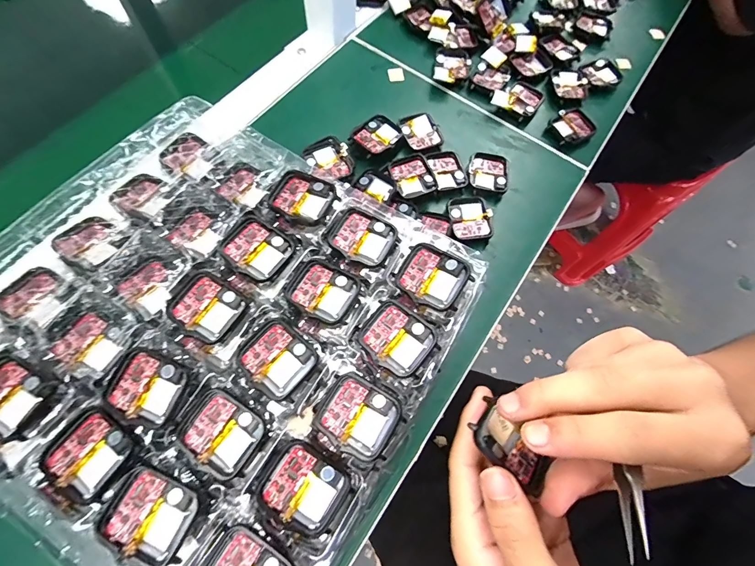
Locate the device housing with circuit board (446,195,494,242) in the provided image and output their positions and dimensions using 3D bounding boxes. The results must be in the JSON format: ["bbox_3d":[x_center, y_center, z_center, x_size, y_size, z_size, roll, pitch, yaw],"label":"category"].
[{"bbox_3d":[0.082,-0.057,0.310,0.036,0.017,0.043,-8,69,-6],"label":"device housing with circuit board"}]

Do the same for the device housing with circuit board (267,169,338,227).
[{"bbox_3d":[-0.054,-0.061,0.244,0.041,0.005,0.037,23,69,6],"label":"device housing with circuit board"}]

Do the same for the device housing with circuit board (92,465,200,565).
[{"bbox_3d":[-0.117,0.119,0.175,0.044,0.009,0.037,22,69,5],"label":"device housing with circuit board"}]

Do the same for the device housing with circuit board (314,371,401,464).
[{"bbox_3d":[-0.011,0.077,0.200,0.044,0.014,0.037,32,70,9],"label":"device housing with circuit board"}]

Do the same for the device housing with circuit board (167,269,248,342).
[{"bbox_3d":[-0.110,0.016,0.223,0.041,0.014,0.036,35,71,10],"label":"device housing with circuit board"}]

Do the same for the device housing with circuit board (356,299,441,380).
[{"bbox_3d":[0.012,0.034,0.213,0.044,0.008,0.037,37,71,11],"label":"device housing with circuit board"}]

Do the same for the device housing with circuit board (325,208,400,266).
[{"bbox_3d":[-0.011,-0.033,0.242,0.043,0.007,0.035,30,70,8],"label":"device housing with circuit board"}]

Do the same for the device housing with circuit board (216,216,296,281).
[{"bbox_3d":[-0.083,-0.024,0.233,0.042,0.008,0.037,31,70,8],"label":"device housing with circuit board"}]

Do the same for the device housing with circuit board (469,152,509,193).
[{"bbox_3d":[0.107,-0.103,0.327,0.041,0.012,0.041,6,69,-1],"label":"device housing with circuit board"}]

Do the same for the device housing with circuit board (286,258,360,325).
[{"bbox_3d":[-0.036,0.004,0.226,0.043,0.005,0.037,35,71,10],"label":"device housing with circuit board"}]

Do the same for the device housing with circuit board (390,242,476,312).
[{"bbox_3d":[0.036,-0.004,0.227,0.045,0.006,0.037,31,85,17],"label":"device housing with circuit board"}]

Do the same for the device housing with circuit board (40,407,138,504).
[{"bbox_3d":[-0.156,0.092,0.186,0.043,0.006,0.036,33,71,9],"label":"device housing with circuit board"}]

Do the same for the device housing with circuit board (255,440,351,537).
[{"bbox_3d":[-0.039,0.111,0.184,0.042,0.008,0.037,33,71,9],"label":"device housing with circuit board"}]

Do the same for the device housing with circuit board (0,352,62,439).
[{"bbox_3d":[-0.208,0.064,0.194,0.044,0.012,0.035,31,70,8],"label":"device housing with circuit board"}]

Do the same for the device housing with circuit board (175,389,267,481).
[{"bbox_3d":[-0.089,0.085,0.198,0.043,0.012,0.035,32,70,9],"label":"device housing with circuit board"}]

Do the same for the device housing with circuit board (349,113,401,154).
[{"bbox_3d":[0.001,-0.140,0.320,0.038,0.009,0.042,43,73,11],"label":"device housing with circuit board"}]

